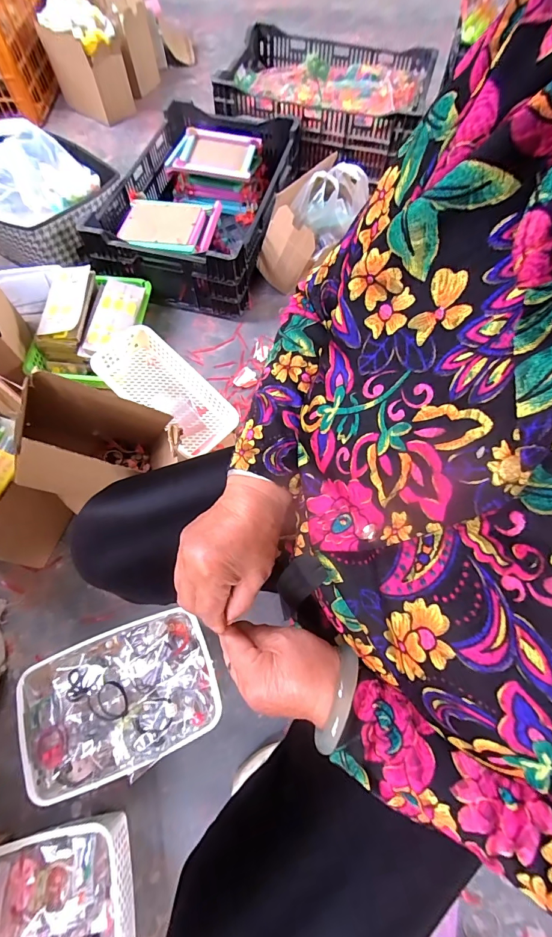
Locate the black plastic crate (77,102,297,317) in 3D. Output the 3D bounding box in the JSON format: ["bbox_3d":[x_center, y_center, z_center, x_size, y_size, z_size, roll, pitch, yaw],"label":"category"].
[{"bbox_3d":[-0.205,-0.745,1.065,0.412,0.179,0.610,15,68,4],"label":"black plastic crate"}]

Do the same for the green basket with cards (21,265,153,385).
[{"bbox_3d":[-0.443,-0.351,0.911,0.222,0.106,0.333,14,68,4],"label":"green basket with cards"}]

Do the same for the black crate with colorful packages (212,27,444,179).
[{"bbox_3d":[0.152,-1.155,1.179,0.597,0.148,0.456,17,68,5],"label":"black crate with colorful packages"}]

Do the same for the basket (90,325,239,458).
[{"bbox_3d":[-0.205,-0.145,0.716,0.281,0.052,0.136,40,72,0],"label":"basket"}]

